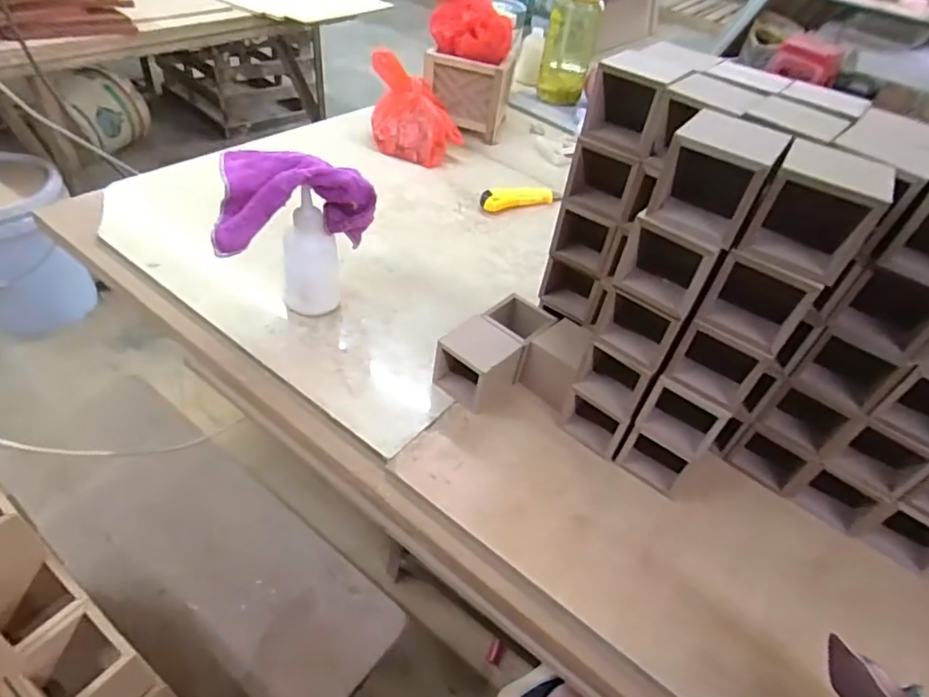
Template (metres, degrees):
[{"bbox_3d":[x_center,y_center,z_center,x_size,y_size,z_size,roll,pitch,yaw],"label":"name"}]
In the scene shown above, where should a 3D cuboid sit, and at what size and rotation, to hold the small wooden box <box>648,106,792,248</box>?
[{"bbox_3d":[0.171,-0.117,0.381,0.066,0.064,0.062,28,46,18],"label":"small wooden box"}]

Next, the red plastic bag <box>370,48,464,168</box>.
[{"bbox_3d":[-0.080,-0.400,0.944,0.145,0.130,0.134,-4,46,-14],"label":"red plastic bag"}]

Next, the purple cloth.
[{"bbox_3d":[-0.170,-0.144,0.557,0.162,0.098,0.070,-14,48,-23],"label":"purple cloth"}]

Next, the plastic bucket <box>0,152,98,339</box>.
[{"bbox_3d":[-1.168,-0.273,1.454,0.287,0.420,0.287,5,44,-5],"label":"plastic bucket"}]

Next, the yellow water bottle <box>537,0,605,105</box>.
[{"bbox_3d":[0.222,-0.640,1.150,0.106,0.286,0.089,11,43,0],"label":"yellow water bottle"}]

